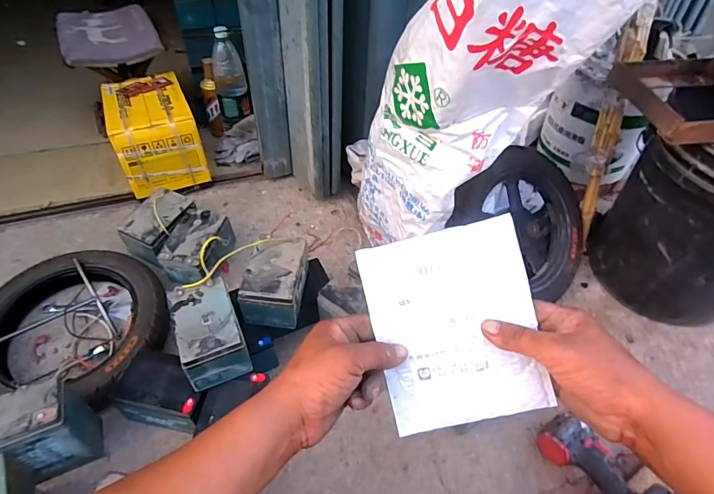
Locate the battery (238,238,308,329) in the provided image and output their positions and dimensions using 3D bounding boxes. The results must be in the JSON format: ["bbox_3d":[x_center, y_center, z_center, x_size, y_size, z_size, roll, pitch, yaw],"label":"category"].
[{"bbox_3d":[-0.153,0.066,0.813,0.102,0.096,0.149,6,44,5],"label":"battery"}]

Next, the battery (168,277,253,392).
[{"bbox_3d":[-0.250,0.146,0.729,0.097,0.089,0.146,-17,46,-17],"label":"battery"}]

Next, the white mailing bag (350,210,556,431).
[{"bbox_3d":[0.091,0.074,0.398,0.144,0.178,0.009,-14,0,6],"label":"white mailing bag"}]

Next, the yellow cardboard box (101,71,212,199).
[{"bbox_3d":[-0.536,-0.307,1.132,0.186,0.162,0.314,-19,47,-19],"label":"yellow cardboard box"}]

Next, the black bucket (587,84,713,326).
[{"bbox_3d":[0.713,-0.053,0.870,0.306,0.418,0.320,-28,51,-27],"label":"black bucket"}]

